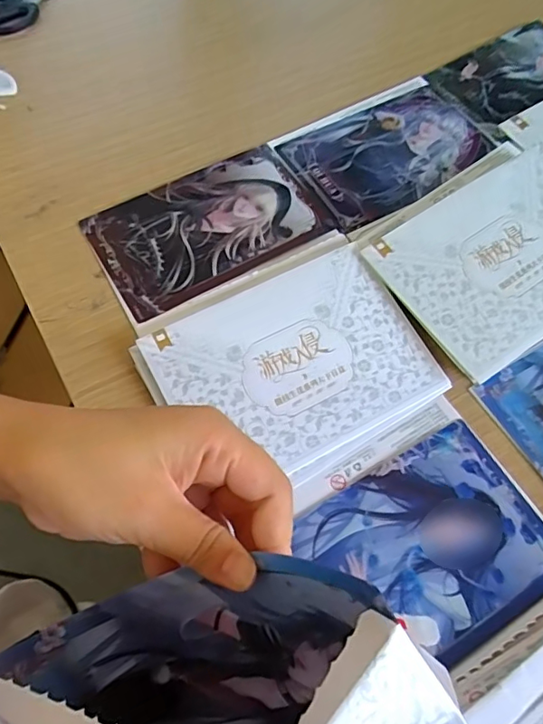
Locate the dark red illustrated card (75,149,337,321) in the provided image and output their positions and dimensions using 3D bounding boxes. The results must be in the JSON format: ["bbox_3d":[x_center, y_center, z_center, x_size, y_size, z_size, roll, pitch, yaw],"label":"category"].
[{"bbox_3d":[-0.050,-0.105,0.410,0.168,0.005,0.110,-28,68,-16],"label":"dark red illustrated card"}]

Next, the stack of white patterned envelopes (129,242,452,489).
[{"bbox_3d":[0.016,0.003,0.353,0.178,0.016,0.131,-27,68,-16],"label":"stack of white patterned envelopes"}]

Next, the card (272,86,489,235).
[{"bbox_3d":[0.103,-0.183,0.453,0.169,0.004,0.110,-26,67,-15],"label":"card"}]

